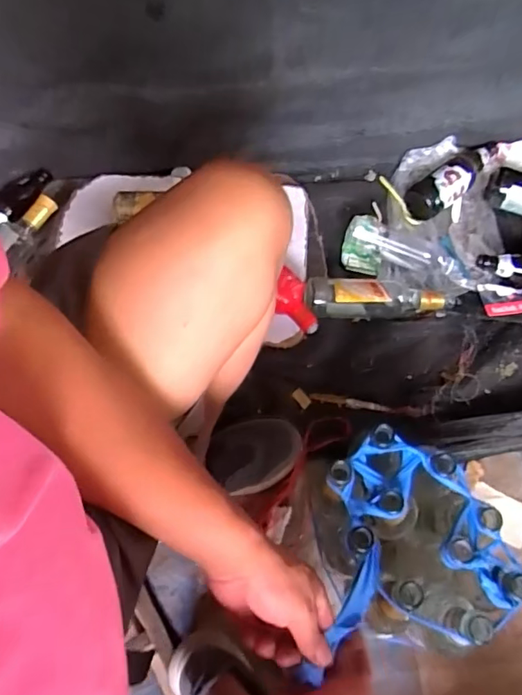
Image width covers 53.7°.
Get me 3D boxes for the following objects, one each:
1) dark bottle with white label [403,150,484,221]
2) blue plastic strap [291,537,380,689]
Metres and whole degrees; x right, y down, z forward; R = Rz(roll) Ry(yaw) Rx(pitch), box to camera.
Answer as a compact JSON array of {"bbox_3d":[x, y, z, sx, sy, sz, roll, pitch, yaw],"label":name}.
[{"bbox_3d":[0.377,-0.331,1.002,0.195,0.067,0.070,-33,71,-14],"label":"dark bottle with white label"},{"bbox_3d":[0.082,0.254,0.488,0.027,0.016,0.144,37,54,14],"label":"blue plastic strap"}]

